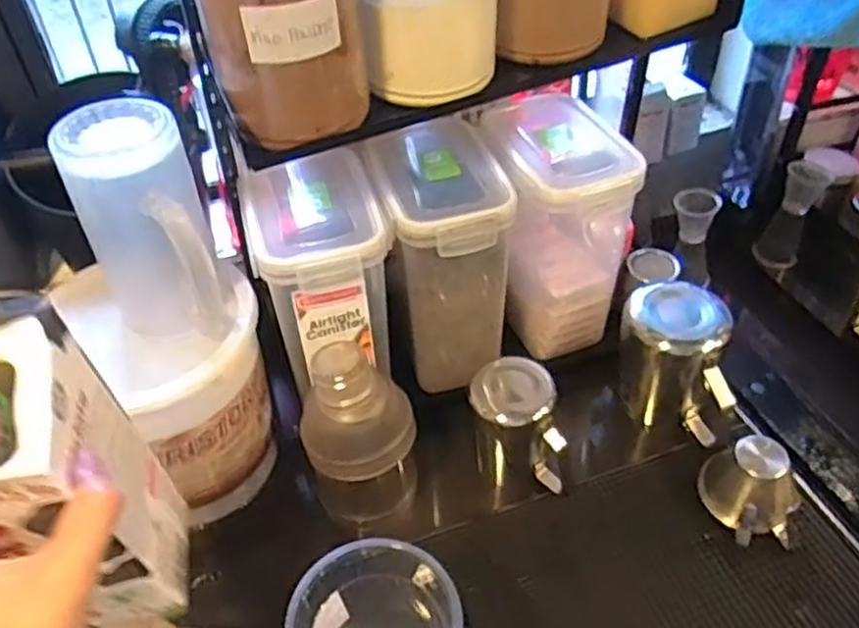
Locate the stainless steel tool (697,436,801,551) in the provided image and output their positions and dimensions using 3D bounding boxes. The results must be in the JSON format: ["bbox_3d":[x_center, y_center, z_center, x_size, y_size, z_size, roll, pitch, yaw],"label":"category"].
[{"bbox_3d":[0.255,0.137,0.583,0.074,0.062,0.073,-2,43,2],"label":"stainless steel tool"}]

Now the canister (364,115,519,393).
[{"bbox_3d":[0.010,-0.049,0.656,0.104,0.188,0.155,-7,43,-4],"label":"canister"}]

